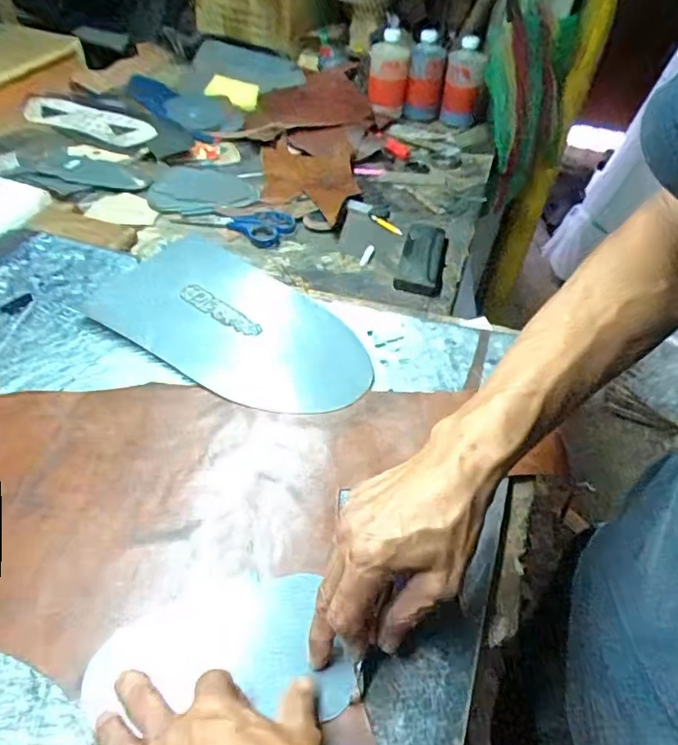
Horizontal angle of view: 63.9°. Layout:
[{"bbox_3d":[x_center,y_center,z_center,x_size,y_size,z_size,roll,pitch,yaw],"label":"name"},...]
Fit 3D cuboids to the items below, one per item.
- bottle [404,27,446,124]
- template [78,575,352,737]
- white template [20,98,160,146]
[{"bbox_3d":[0.169,-0.578,1.076,0.072,0.148,0.061,11,47,4],"label":"bottle"},{"bbox_3d":[-0.077,0.180,0.362,0.166,0.006,0.083,-2,45,-3],"label":"template"},{"bbox_3d":[-0.443,-0.442,0.953,0.279,0.012,0.071,17,62,15],"label":"white template"}]

